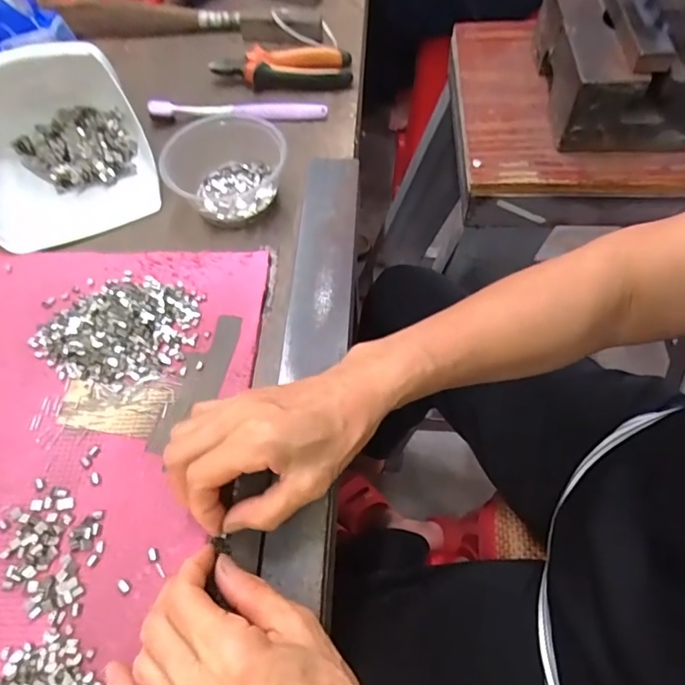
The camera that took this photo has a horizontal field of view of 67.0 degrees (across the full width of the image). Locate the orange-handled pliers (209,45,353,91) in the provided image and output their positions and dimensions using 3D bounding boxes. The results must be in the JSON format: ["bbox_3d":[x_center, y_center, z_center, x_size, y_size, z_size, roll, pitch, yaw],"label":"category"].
[{"bbox_3d":[-0.065,-0.304,0.567,0.147,0.029,0.058,3,59,2],"label":"orange-handled pliers"}]

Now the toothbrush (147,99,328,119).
[{"bbox_3d":[-0.109,-0.240,0.539,0.182,0.017,0.023,-2,59,-1],"label":"toothbrush"}]

